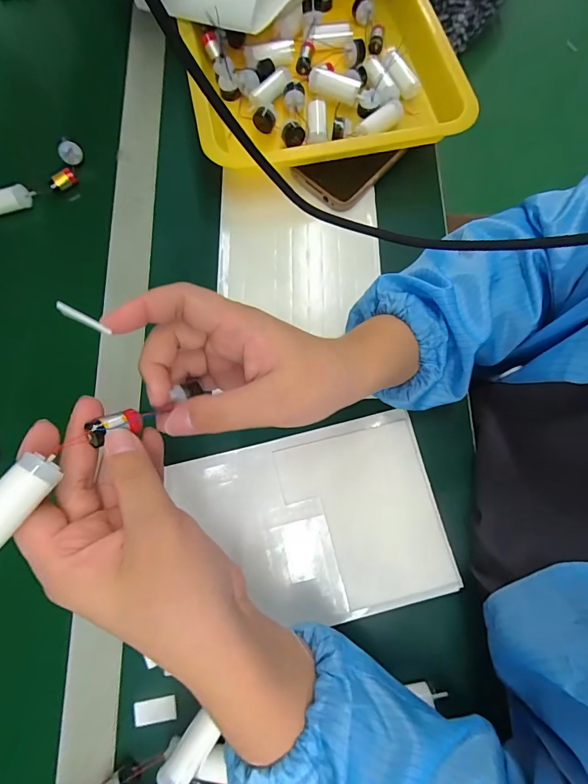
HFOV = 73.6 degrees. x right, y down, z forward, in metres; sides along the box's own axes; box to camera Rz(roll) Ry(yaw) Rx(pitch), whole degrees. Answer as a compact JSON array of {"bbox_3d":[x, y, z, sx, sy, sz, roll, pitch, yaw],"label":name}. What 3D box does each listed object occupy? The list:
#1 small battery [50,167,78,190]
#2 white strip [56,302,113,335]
[{"bbox_3d":[-0.235,-0.216,0.400,0.026,0.015,0.010,-26,78,-8],"label":"small battery"},{"bbox_3d":[-0.113,-0.039,0.211,0.029,0.004,0.005,28,77,-11],"label":"white strip"}]

